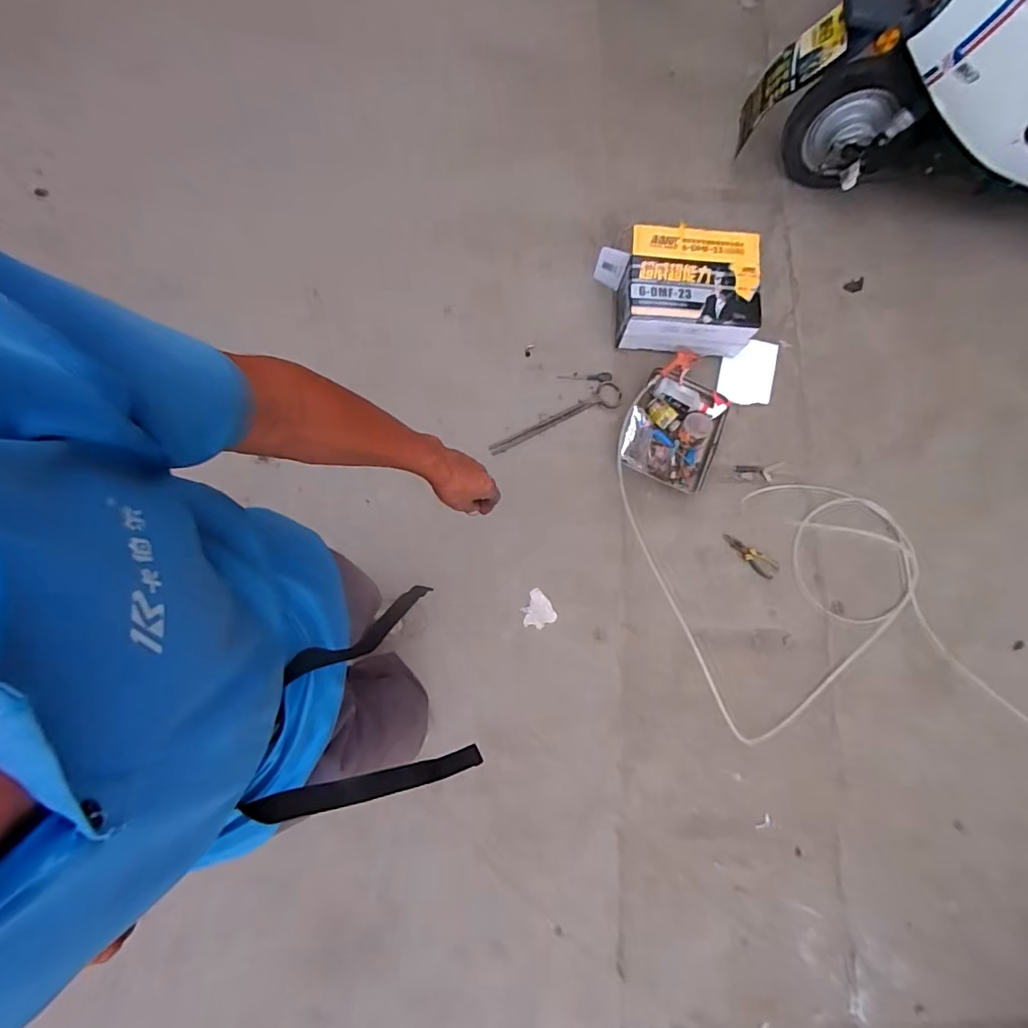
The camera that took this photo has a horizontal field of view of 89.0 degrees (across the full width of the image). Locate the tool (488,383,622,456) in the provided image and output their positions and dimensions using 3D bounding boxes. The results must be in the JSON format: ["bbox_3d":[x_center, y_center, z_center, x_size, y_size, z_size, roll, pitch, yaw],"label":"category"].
[{"bbox_3d":[0.136,-0.284,1.620,0.448,0.008,0.075,-27,85,-9],"label":"tool"}]

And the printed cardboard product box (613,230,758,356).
[{"bbox_3d":[0.527,-0.687,1.628,0.396,0.182,0.342,5,81,-5],"label":"printed cardboard product box"}]

